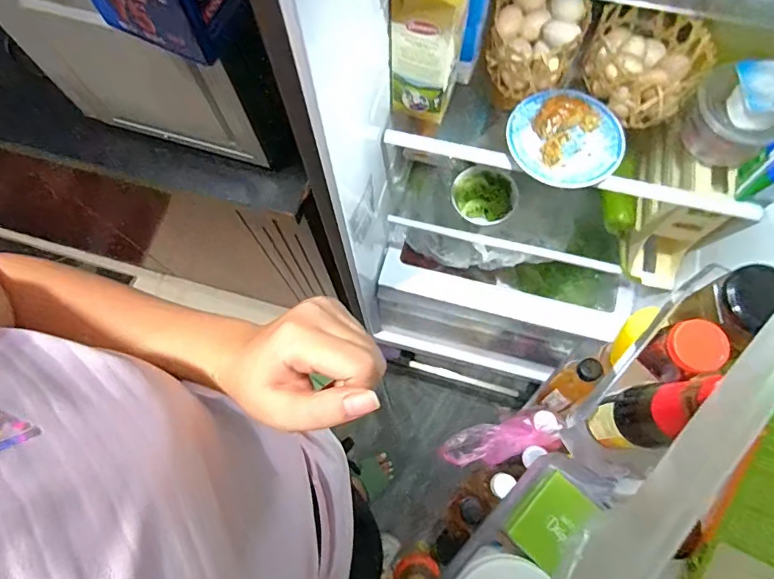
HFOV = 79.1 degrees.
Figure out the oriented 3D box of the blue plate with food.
[{"bbox_3d":[0.234,-0.202,0.612,0.140,0.038,0.143,-1,73,2],"label":"blue plate with food"}]

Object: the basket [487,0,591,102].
[{"bbox_3d":[0.202,-0.343,0.648,0.121,0.071,0.135,14,74,6],"label":"basket"}]

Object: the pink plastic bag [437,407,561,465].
[{"bbox_3d":[0.153,0.203,0.631,0.158,0.045,0.053,-15,73,-3],"label":"pink plastic bag"}]

